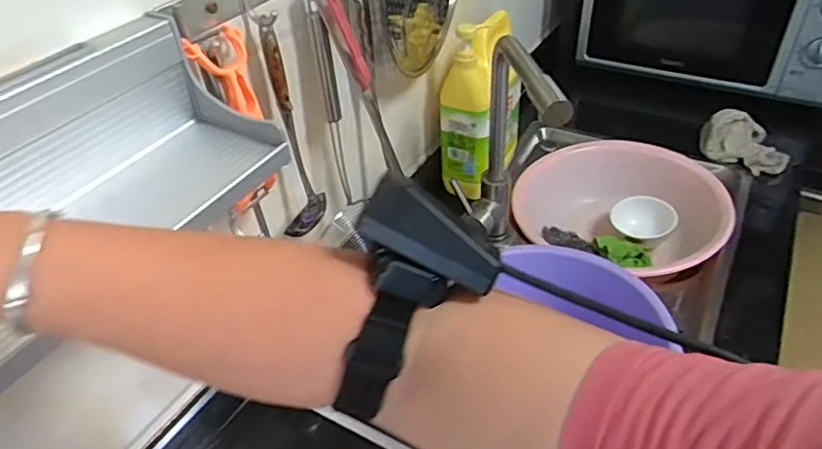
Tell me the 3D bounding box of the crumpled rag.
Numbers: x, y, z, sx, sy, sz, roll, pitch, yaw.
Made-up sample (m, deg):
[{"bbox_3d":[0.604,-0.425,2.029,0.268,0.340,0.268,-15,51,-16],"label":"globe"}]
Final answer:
[{"bbox_3d":[0.583,-0.147,1.016,0.140,0.059,0.090,21,46,27],"label":"crumpled rag"}]

